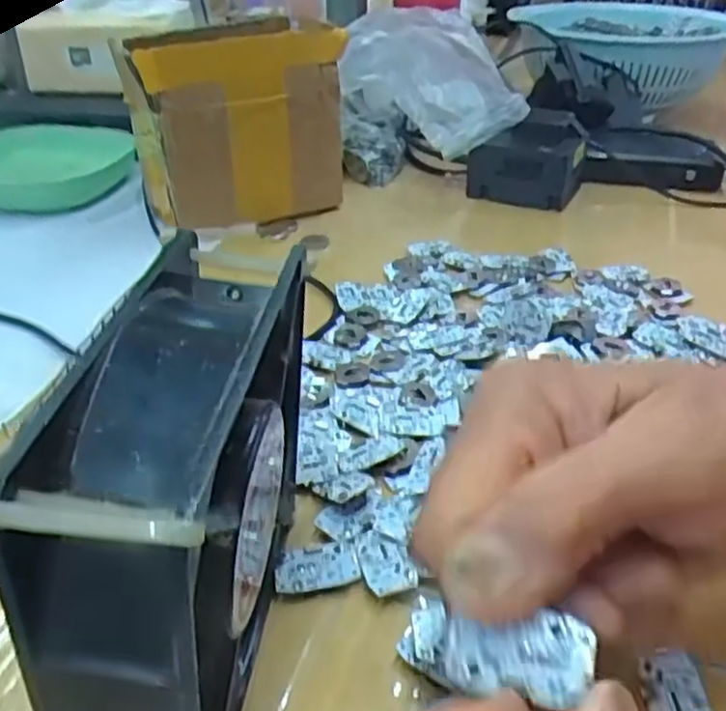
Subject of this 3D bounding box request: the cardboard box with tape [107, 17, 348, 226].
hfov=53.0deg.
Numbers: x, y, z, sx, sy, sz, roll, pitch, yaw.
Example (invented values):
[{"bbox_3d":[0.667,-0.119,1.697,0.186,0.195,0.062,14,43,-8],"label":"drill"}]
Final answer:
[{"bbox_3d":[-0.086,-0.156,0.498,0.132,0.125,0.081,-15,36,-20],"label":"cardboard box with tape"}]

